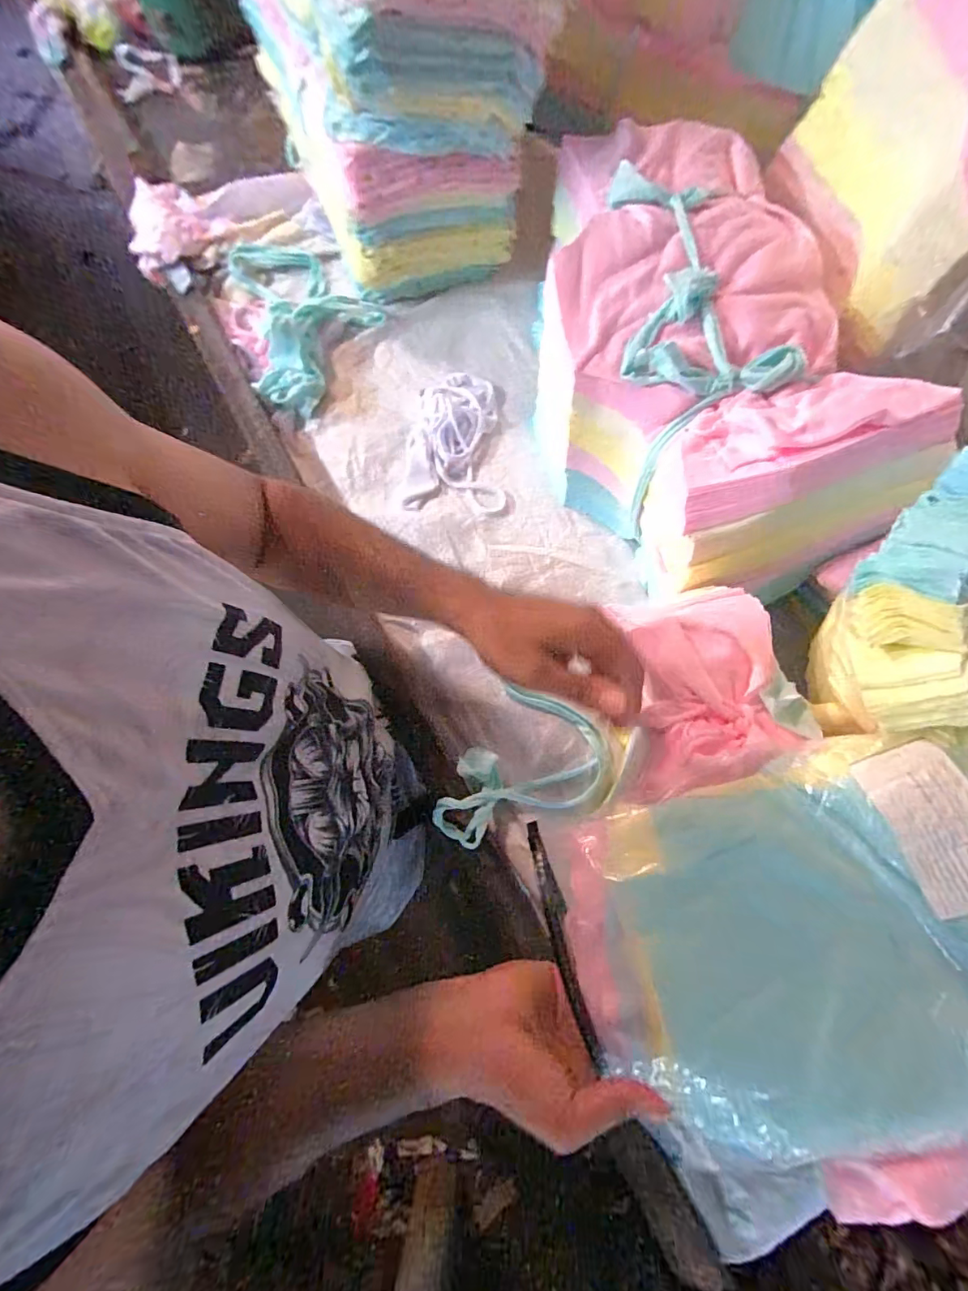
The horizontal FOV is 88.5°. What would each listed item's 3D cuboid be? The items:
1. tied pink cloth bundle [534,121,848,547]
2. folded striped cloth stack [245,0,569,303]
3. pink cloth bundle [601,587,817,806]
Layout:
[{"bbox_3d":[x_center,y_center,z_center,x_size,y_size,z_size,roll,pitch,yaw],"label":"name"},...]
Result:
[{"bbox_3d":[0.207,-0.349,0.557,0.287,0.167,0.423,7,75,4],"label":"tied pink cloth bundle"},{"bbox_3d":[-0.099,-0.694,0.564,0.274,0.341,0.386,-22,75,-4],"label":"folded striped cloth stack"},{"bbox_3d":[0.168,0.029,0.382,0.127,0.043,0.163,-5,75,1],"label":"pink cloth bundle"}]

